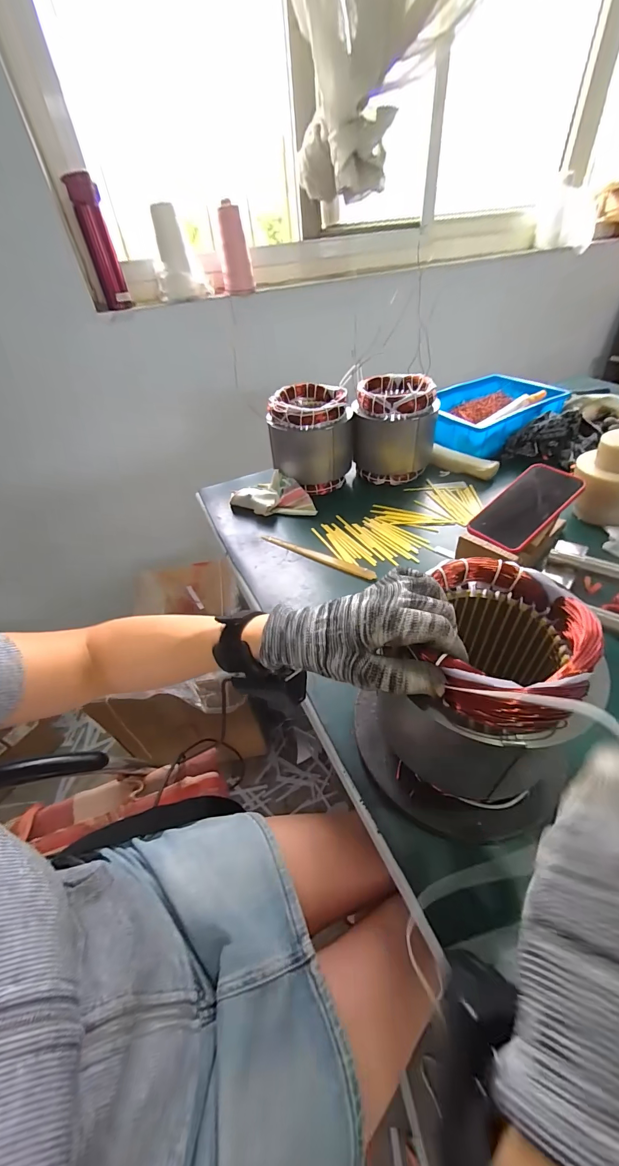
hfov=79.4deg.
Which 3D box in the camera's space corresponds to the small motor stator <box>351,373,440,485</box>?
[{"bbox_3d":[0.164,-0.294,0.721,0.152,0.169,0.132,3,44,10],"label":"small motor stator"}]

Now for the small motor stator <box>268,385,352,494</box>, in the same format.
[{"bbox_3d":[0.002,-0.271,0.716,0.147,0.162,0.145,-7,43,-1],"label":"small motor stator"}]

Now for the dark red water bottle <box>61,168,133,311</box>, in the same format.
[{"bbox_3d":[-0.446,-0.719,0.802,0.055,0.205,0.068,-25,47,-19],"label":"dark red water bottle"}]

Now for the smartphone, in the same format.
[{"bbox_3d":[0.312,-0.111,0.535,0.156,0.012,0.076,-44,58,-5],"label":"smartphone"}]

